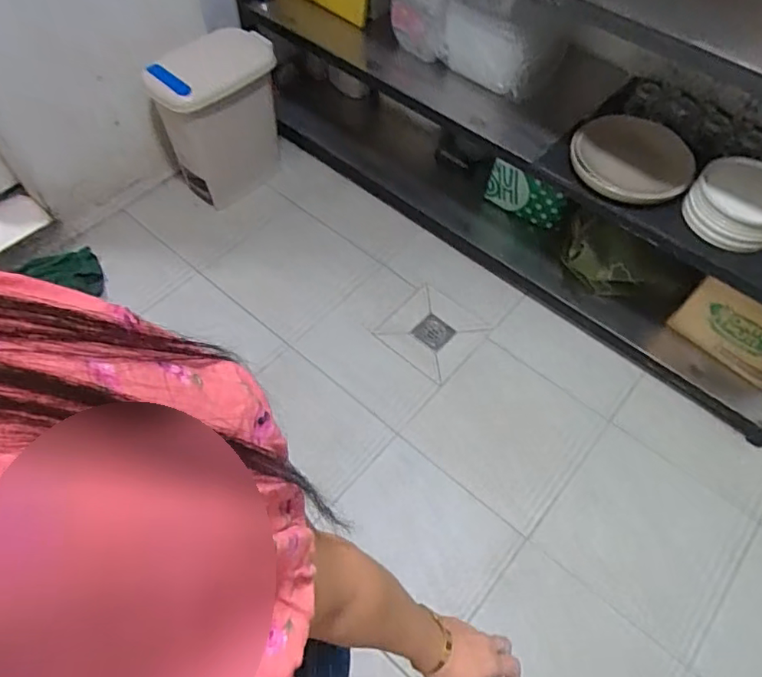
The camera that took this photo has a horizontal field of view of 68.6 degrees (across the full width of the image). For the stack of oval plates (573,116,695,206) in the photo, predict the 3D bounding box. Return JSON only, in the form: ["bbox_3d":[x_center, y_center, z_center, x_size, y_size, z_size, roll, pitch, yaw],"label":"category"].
[{"bbox_3d":[0.560,-0.403,1.257,0.256,0.034,0.181,20,101,18],"label":"stack of oval plates"}]

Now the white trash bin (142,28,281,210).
[{"bbox_3d":[-0.469,-0.660,1.713,0.355,0.445,0.195,-32,63,-20],"label":"white trash bin"}]

